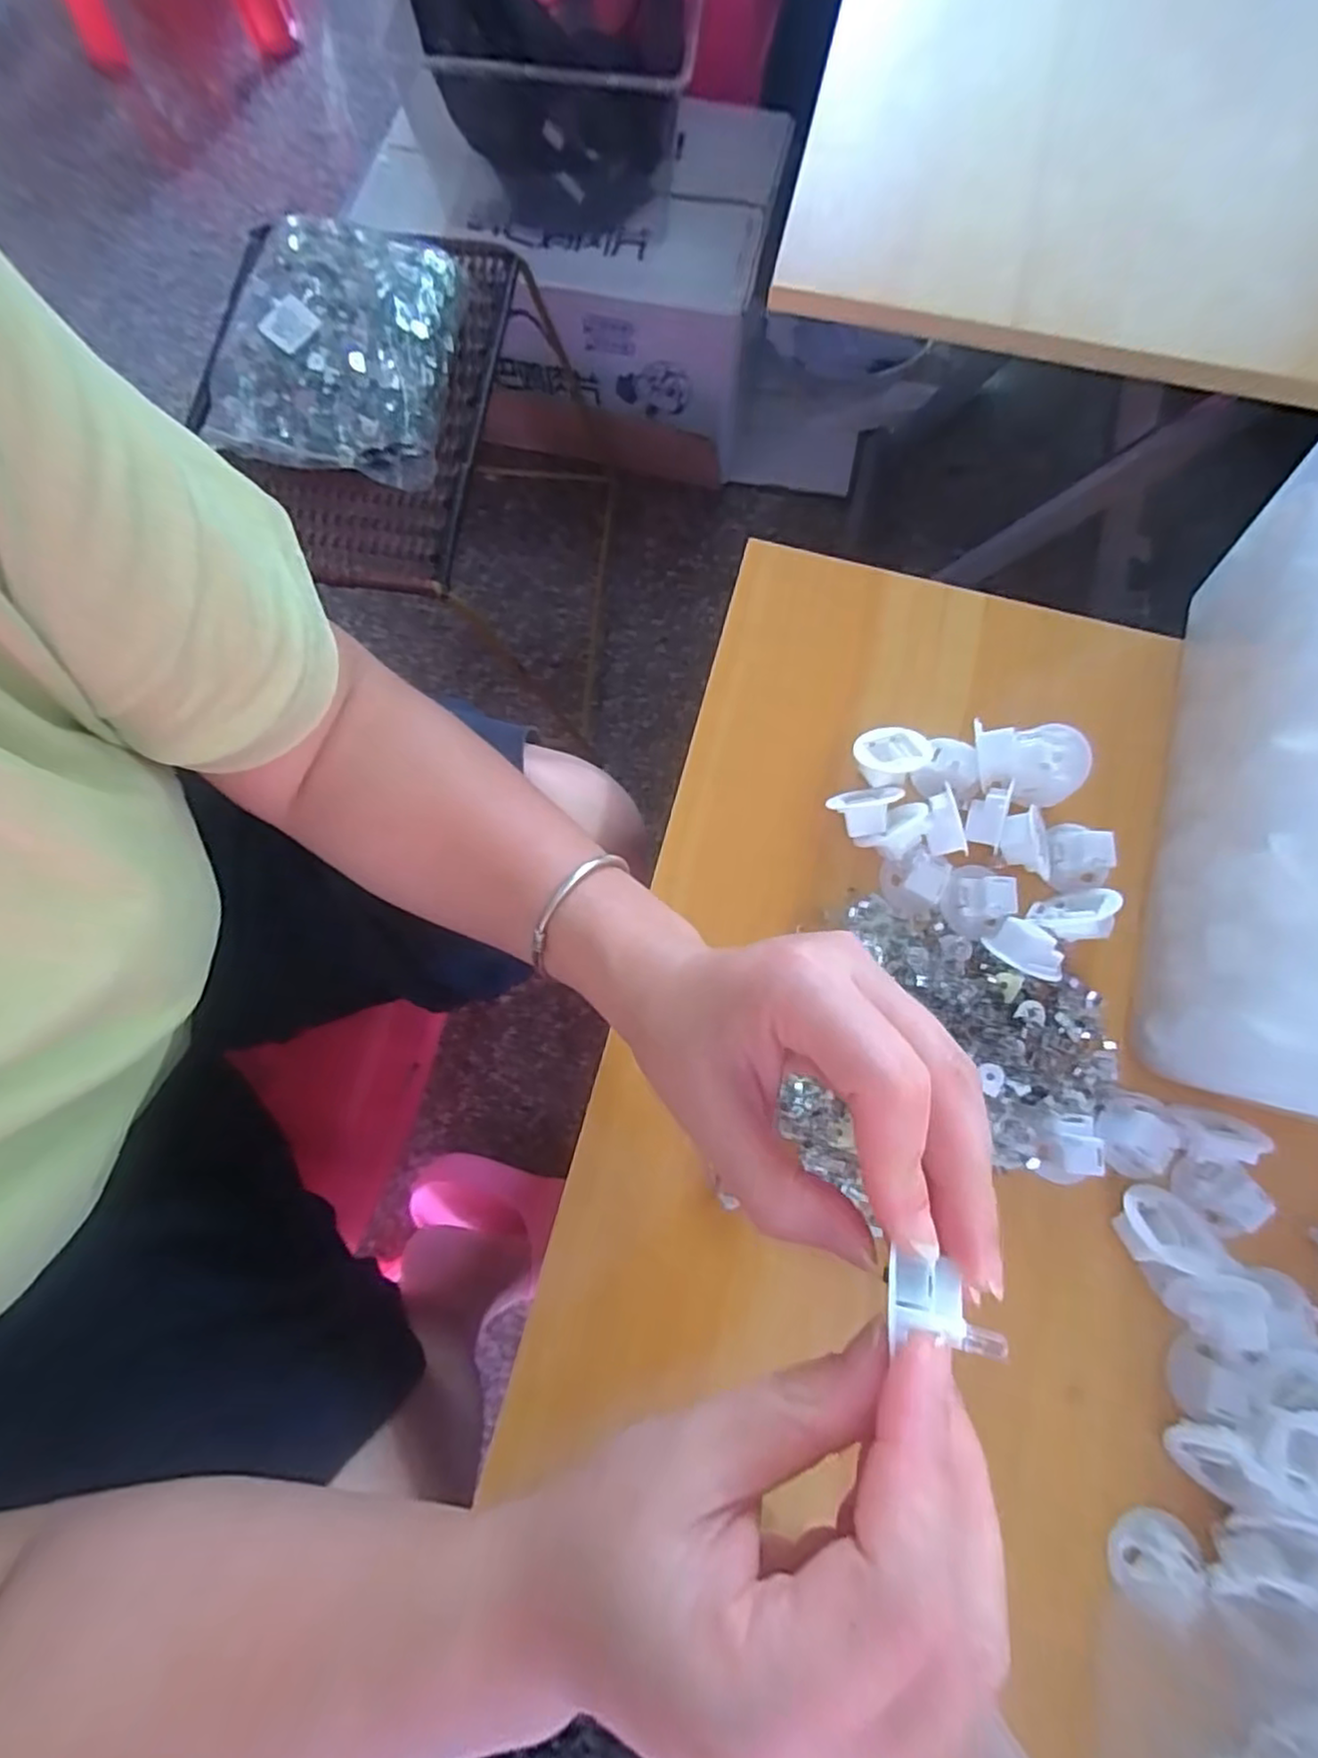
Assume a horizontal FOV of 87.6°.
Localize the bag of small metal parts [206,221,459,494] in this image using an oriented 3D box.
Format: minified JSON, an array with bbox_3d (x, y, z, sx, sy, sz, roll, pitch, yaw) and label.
[{"bbox_3d":[-0.273,-0.454,0.586,0.185,0.040,0.242,5,76,2],"label":"bag of small metal parts"}]

